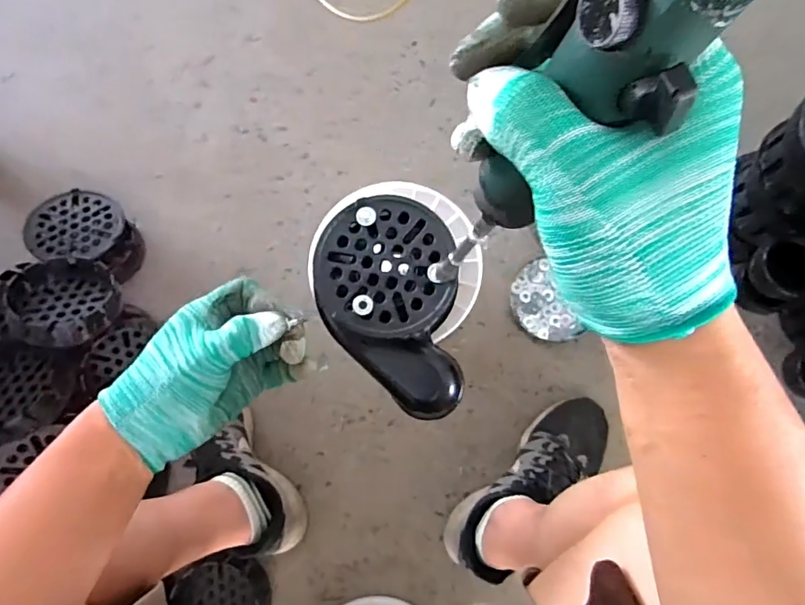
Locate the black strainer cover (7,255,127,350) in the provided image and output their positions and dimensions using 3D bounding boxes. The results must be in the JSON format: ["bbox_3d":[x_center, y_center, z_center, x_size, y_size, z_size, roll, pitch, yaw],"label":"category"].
[{"bbox_3d":[-0.466,-0.002,0.684,0.126,0.035,0.136,-18,58,-28],"label":"black strainer cover"}]

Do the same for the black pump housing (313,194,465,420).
[{"bbox_3d":[-0.010,0.009,0.499,0.134,0.078,0.214,-3,81,2],"label":"black pump housing"}]

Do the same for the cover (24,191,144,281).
[{"bbox_3d":[-0.494,-0.101,0.776,0.155,0.074,0.131,20,63,0],"label":"cover"}]

